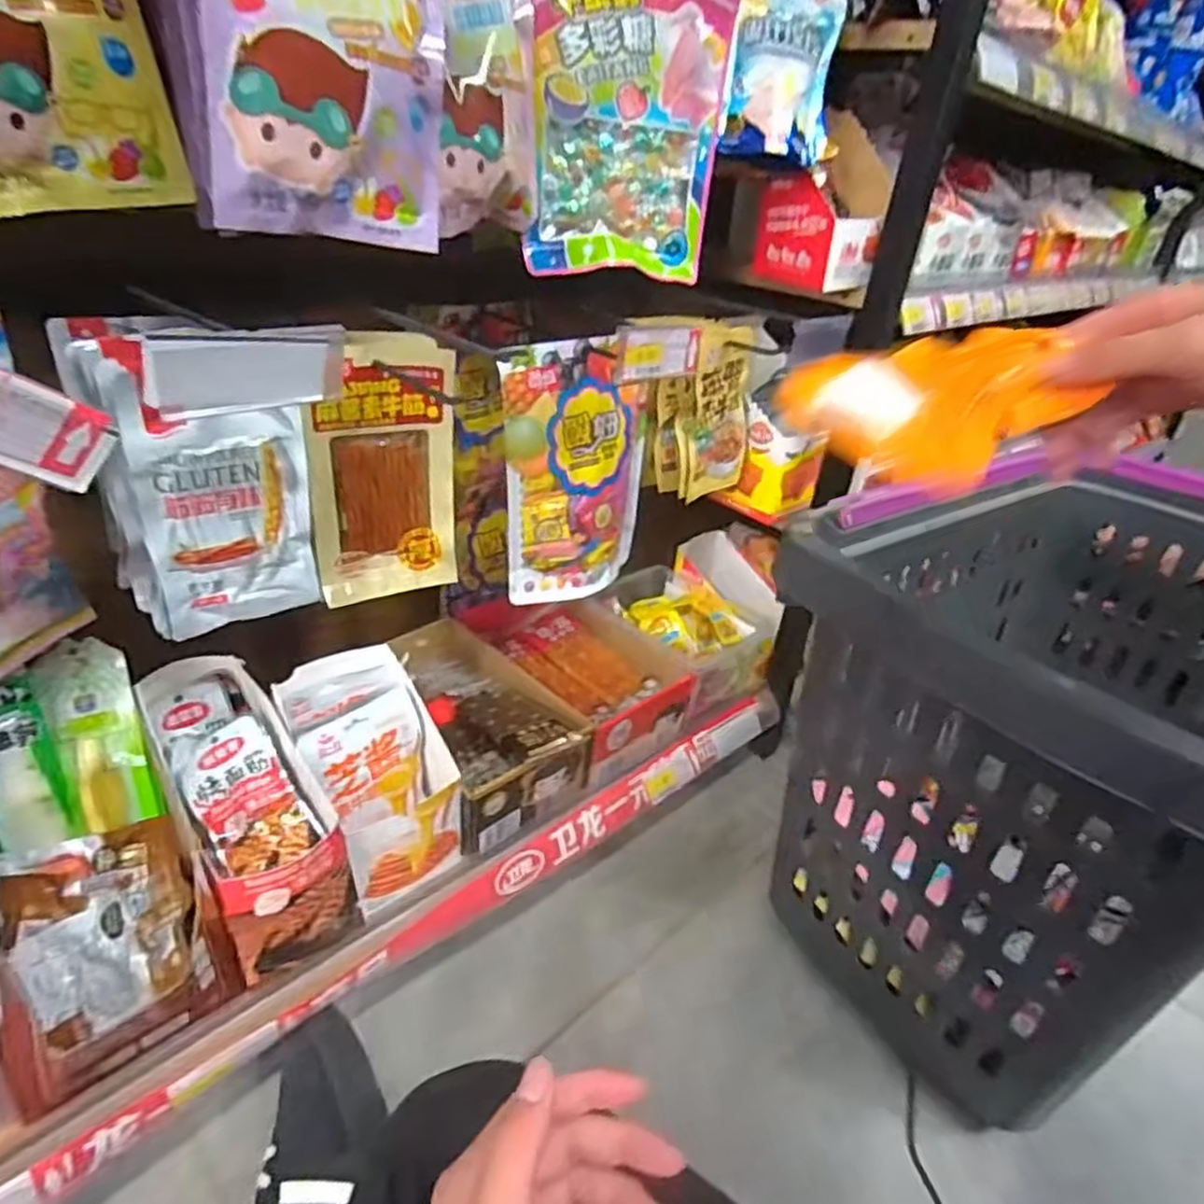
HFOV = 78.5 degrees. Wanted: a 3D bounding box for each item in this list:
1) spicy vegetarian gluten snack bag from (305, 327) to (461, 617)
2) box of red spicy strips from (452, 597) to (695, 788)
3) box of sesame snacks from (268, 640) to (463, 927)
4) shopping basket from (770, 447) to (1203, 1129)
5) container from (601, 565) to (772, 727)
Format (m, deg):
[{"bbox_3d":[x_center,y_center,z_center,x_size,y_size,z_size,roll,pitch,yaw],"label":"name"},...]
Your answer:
[{"bbox_3d":[-0.179,-0.106,0.611,0.121,0.215,0.023,-12,35,-28],"label":"spicy vegetarian gluten snack bag"},{"bbox_3d":[-0.038,0.077,0.889,0.167,0.073,0.261,-23,41,-40],"label":"box of red spicy strips"},{"bbox_3d":[-0.202,0.153,0.663,0.114,0.163,0.142,-22,41,-39],"label":"box of sesame snacks"},{"bbox_3d":[0.452,0.148,0.705,0.568,0.420,0.373,-17,37,-34],"label":"shopping basket"},{"bbox_3d":[0.103,0.044,0.973,0.156,0.102,0.195,-21,40,-38],"label":"container"}]

